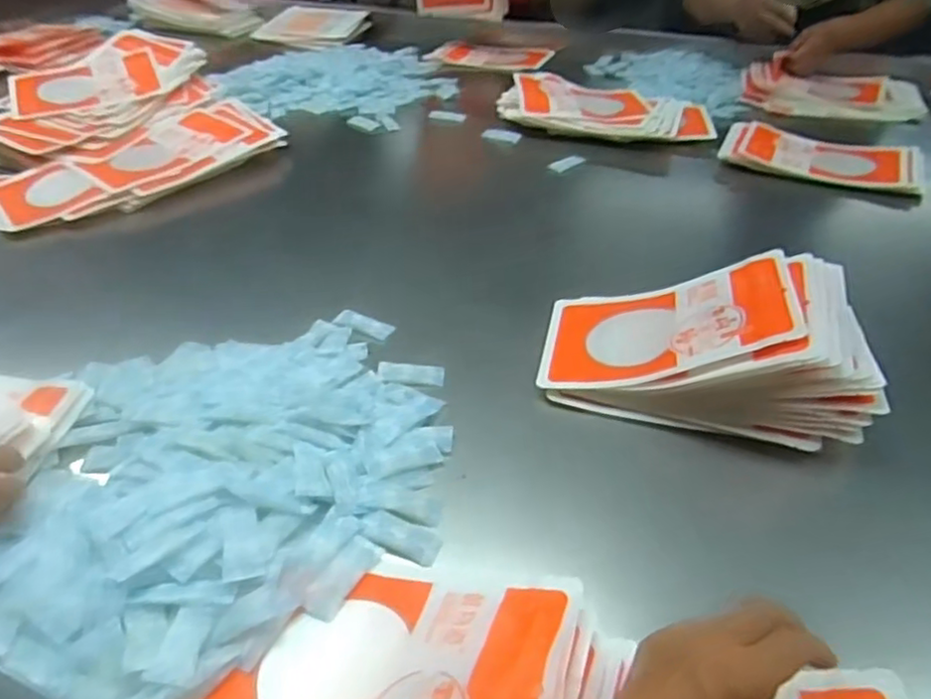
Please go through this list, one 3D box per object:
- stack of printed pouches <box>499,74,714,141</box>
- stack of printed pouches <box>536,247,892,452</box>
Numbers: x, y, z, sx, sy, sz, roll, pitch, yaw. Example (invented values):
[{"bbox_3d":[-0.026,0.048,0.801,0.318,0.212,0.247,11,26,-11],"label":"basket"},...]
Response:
[{"bbox_3d":[0.258,-0.442,1.189,0.361,0.048,0.189,14,42,16],"label":"stack of printed pouches"},{"bbox_3d":[0.227,-0.019,0.644,0.297,0.105,0.181,14,42,16],"label":"stack of printed pouches"}]

